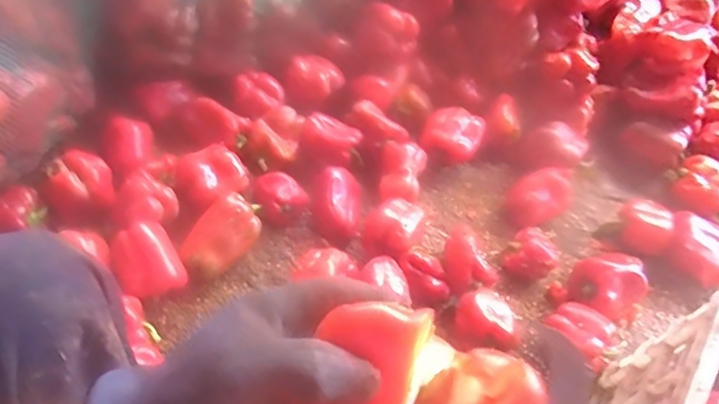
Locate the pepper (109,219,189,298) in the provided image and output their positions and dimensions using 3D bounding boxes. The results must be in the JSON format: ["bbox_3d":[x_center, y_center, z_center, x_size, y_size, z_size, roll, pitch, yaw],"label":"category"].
[{"bbox_3d":[-0.281,0.076,0.727,0.077,0.065,0.082,2,56,-4],"label":"pepper"}]

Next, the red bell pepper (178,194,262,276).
[{"bbox_3d":[-0.190,0.048,0.778,0.055,0.081,0.119,36,61,18],"label":"red bell pepper"}]

